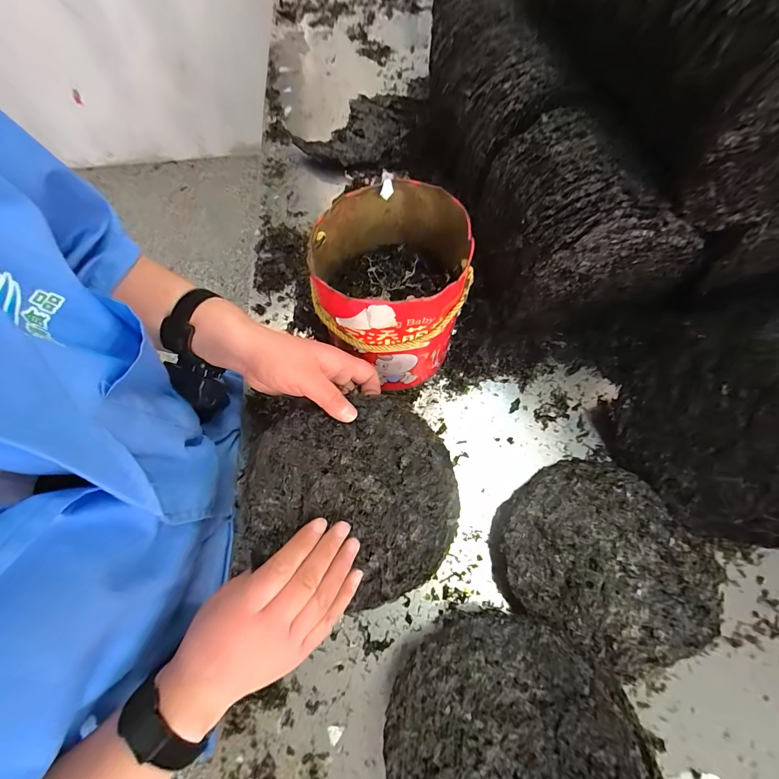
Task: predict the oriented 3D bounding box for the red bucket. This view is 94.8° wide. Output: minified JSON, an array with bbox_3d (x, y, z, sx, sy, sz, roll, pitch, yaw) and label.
[{"bbox_3d":[0.003,-0.108,0.429,0.153,0.185,0.163,0,66,1],"label":"red bucket"}]

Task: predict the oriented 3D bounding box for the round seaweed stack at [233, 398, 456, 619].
[{"bbox_3d":[-0.029,0.101,0.328,0.193,0.026,0.182,5,79,-24],"label":"round seaweed stack"}]

